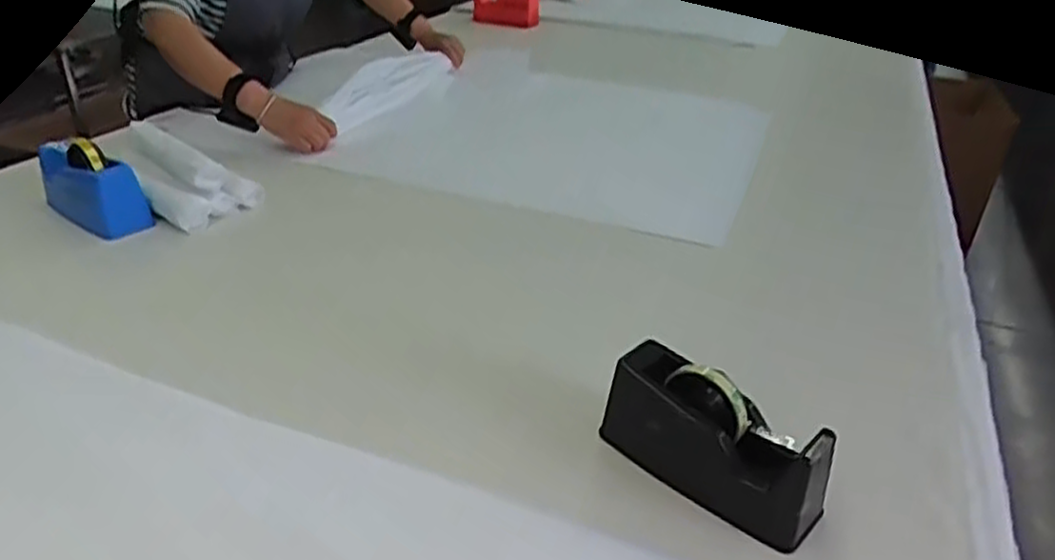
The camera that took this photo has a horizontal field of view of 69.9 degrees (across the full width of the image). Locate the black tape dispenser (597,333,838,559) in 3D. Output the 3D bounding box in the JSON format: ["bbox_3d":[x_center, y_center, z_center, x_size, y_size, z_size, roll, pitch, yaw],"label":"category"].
[{"bbox_3d":[0.166,0.141,0.676,0.203,0.106,0.064,23,36,31],"label":"black tape dispenser"}]

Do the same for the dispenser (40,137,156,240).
[{"bbox_3d":[-0.612,-0.136,1.056,0.198,0.104,0.069,23,36,31],"label":"dispenser"}]

